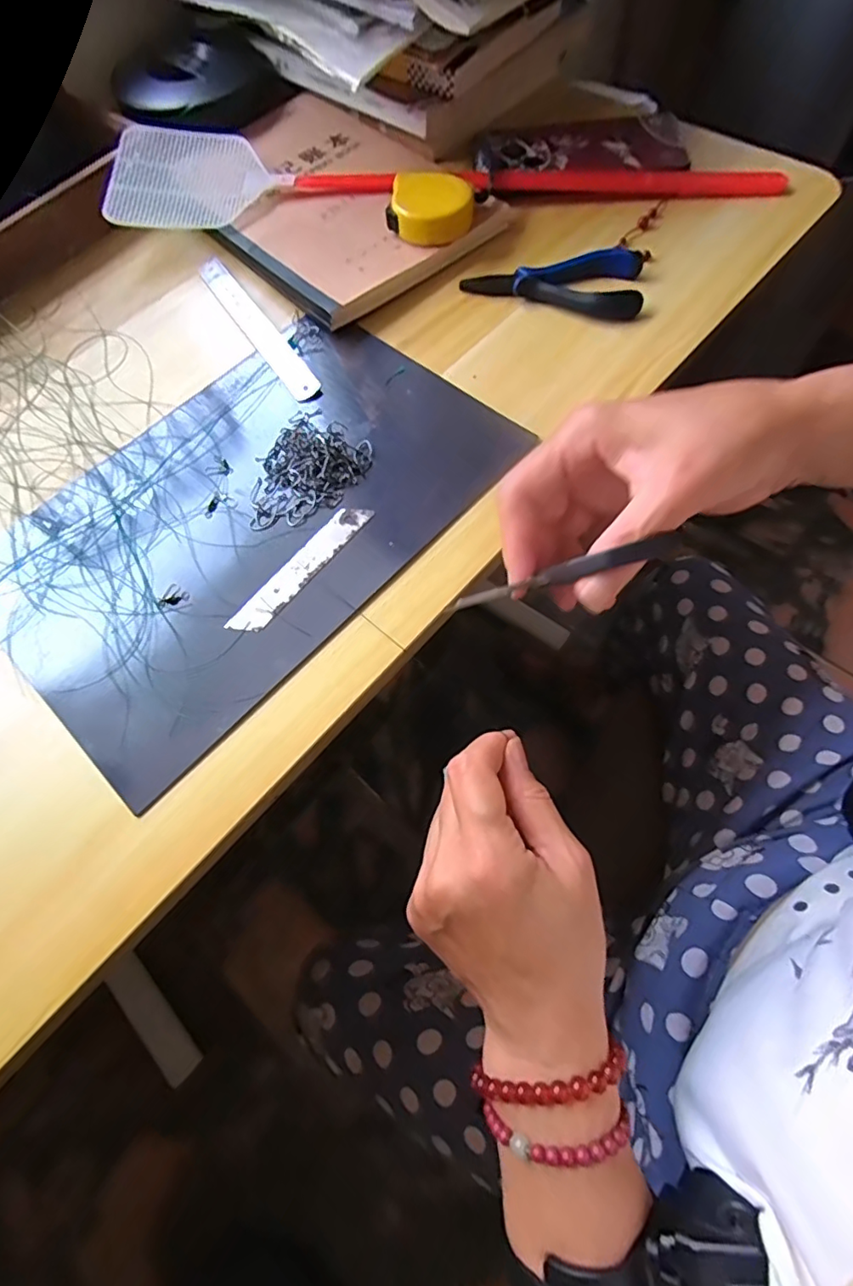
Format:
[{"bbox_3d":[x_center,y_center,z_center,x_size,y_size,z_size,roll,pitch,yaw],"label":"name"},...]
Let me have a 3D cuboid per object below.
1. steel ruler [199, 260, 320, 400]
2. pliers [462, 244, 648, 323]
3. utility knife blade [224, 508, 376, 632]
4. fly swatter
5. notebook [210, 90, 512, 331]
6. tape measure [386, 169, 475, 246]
[{"bbox_3d":[-0.122,-0.227,0.385,0.021,0.004,0.164,-36,69,-3],"label":"steel ruler"},{"bbox_3d":[0.088,-0.254,0.373,0.119,0.016,0.051,10,68,10],"label":"pliers"},{"bbox_3d":[-0.070,-0.044,0.302,0.019,0.004,0.100,35,74,19],"label":"utility knife blade"},{"bbox_3d":[0.008,-0.375,0.417,0.505,0.027,0.096,-3,68,2],"label":"fly swatter"},{"bbox_3d":[-0.084,-0.356,0.423,0.176,0.014,0.263,-41,68,-12],"label":"notebook"},{"bbox_3d":[0.002,-0.310,0.387,0.057,0.028,0.046,10,68,10],"label":"tape measure"}]

